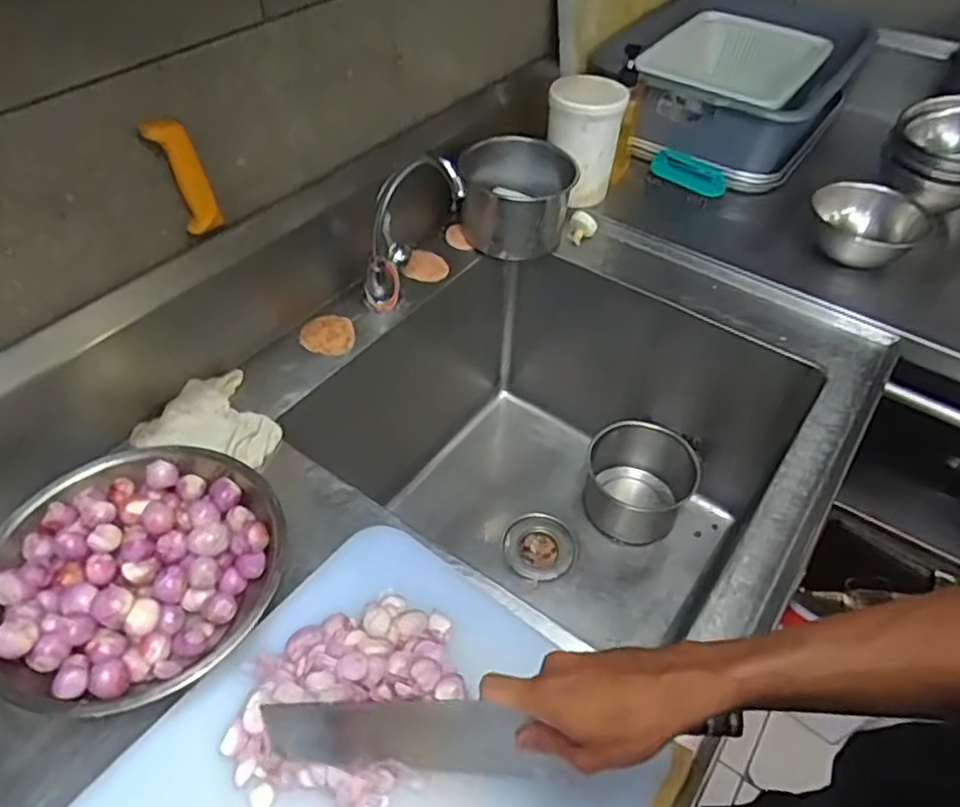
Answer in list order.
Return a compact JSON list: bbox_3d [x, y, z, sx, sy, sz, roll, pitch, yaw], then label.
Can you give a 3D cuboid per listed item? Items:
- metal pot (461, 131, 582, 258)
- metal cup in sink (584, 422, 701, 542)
[{"bbox_3d":[0.055,-0.321,1.027,0.167,0.127,0.174,1,48,-2],"label":"metal pot"},{"bbox_3d":[0.264,0.132,1.114,0.177,0.119,0.159,16,49,11],"label":"metal cup in sink"}]

